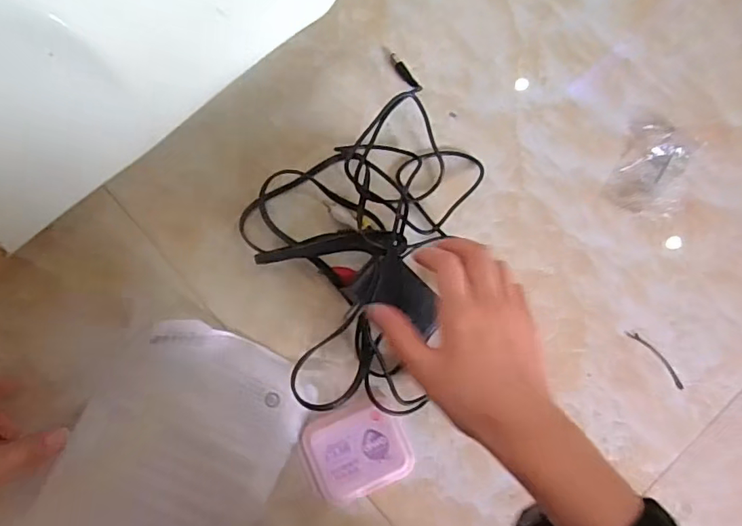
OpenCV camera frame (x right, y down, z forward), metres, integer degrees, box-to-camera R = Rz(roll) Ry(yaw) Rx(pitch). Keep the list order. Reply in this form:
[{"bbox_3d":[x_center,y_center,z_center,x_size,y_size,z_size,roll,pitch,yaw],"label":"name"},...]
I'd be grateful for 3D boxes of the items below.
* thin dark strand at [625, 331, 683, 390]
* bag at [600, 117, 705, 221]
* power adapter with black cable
[{"bbox_3d":[0.230,0.076,0.428,0.009,0.004,0.060,-40,86,-9],"label":"thin dark strand"},{"bbox_3d":[0.238,-0.079,0.450,0.058,0.007,0.086,25,80,0],"label":"bag"},{"bbox_3d":[-0.009,-0.035,0.414,0.162,0.043,0.279,18,81,-1],"label":"power adapter with black cable"}]

